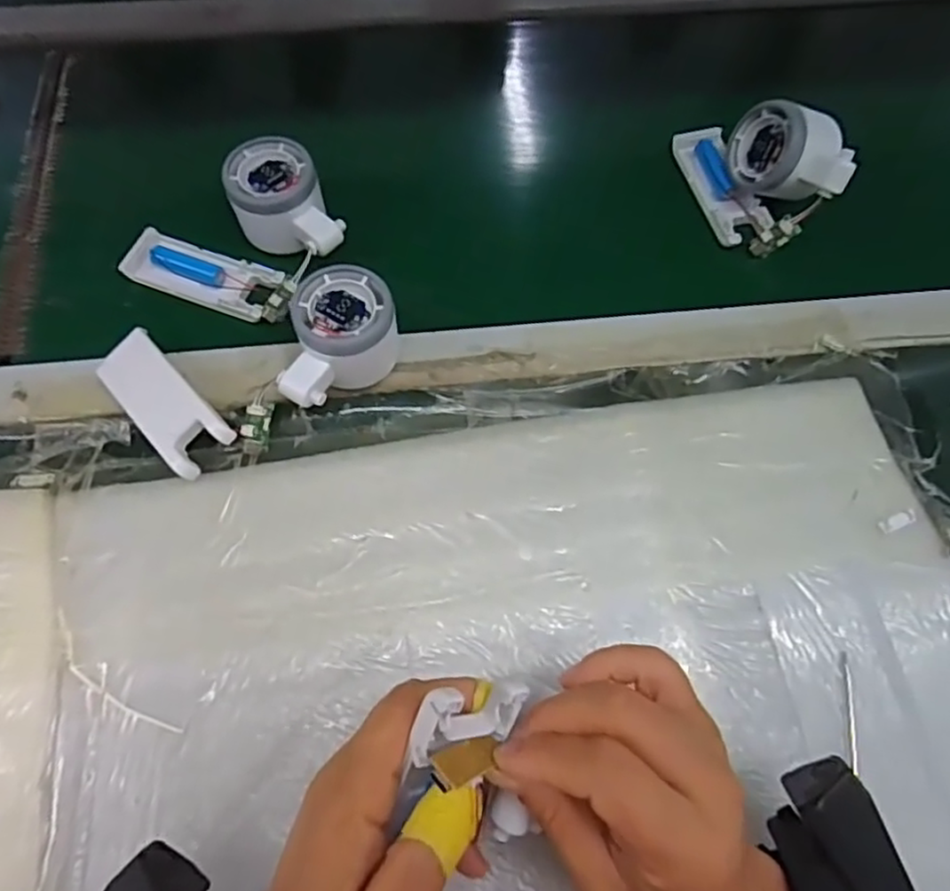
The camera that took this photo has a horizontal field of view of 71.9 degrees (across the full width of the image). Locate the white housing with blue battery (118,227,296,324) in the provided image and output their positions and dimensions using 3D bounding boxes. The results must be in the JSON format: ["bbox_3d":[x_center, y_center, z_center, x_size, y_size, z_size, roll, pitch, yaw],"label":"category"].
[{"bbox_3d":[-0.178,-0.114,0.443,0.119,0.015,0.042,20,66,7],"label":"white housing with blue battery"}]

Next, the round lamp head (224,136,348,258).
[{"bbox_3d":[-0.130,-0.161,0.441,0.058,0.048,0.086,-24,71,-10],"label":"round lamp head"}]

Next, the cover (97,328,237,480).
[{"bbox_3d":[-0.188,-0.026,0.394,0.039,0.022,0.098,-40,73,-18],"label":"cover"}]

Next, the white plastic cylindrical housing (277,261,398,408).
[{"bbox_3d":[-0.078,-0.060,0.396,0.062,0.050,0.083,4,69,2],"label":"white plastic cylindrical housing"}]

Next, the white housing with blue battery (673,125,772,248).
[{"bbox_3d":[0.184,-0.194,0.487,0.040,0.016,0.104,-13,70,-6],"label":"white housing with blue battery"}]

